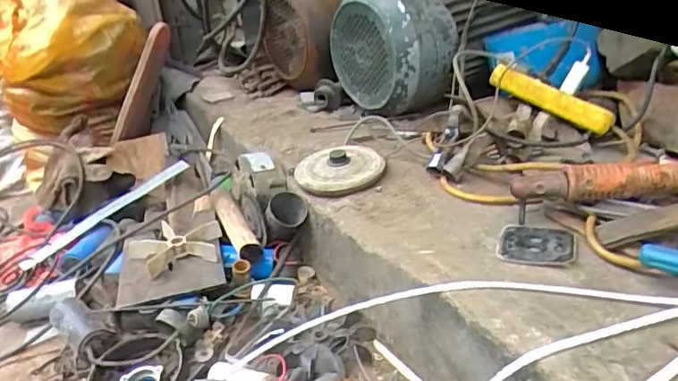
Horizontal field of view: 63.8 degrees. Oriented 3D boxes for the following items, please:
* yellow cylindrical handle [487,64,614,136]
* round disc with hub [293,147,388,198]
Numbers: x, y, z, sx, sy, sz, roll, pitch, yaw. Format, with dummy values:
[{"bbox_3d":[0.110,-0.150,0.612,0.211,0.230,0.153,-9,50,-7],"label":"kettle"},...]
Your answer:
[{"bbox_3d":[0.307,-0.133,0.793,0.179,0.035,0.036,28,34,12],"label":"yellow cylindrical handle"},{"bbox_3d":[0.001,-0.032,0.849,0.136,0.035,0.114,-5,26,0],"label":"round disc with hub"}]

